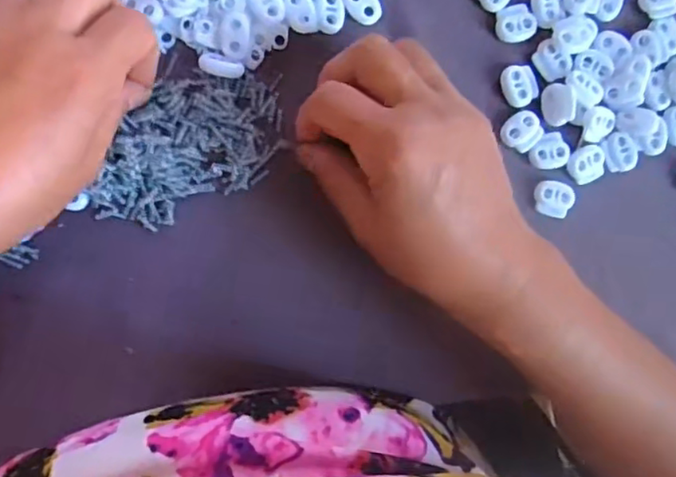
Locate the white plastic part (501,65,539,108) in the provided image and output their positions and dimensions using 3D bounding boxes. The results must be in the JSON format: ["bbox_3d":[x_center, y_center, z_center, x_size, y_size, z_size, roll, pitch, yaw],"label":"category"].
[{"bbox_3d":[0.098,-0.083,0.330,0.018,0.006,0.022,-24,92,-7],"label":"white plastic part"}]

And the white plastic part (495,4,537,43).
[{"bbox_3d":[0.096,-0.116,0.327,0.021,0.004,0.019,-1,89,-7],"label":"white plastic part"}]

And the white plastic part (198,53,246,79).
[{"bbox_3d":[-0.058,-0.086,0.305,0.021,0.006,0.011,19,86,-6],"label":"white plastic part"}]

